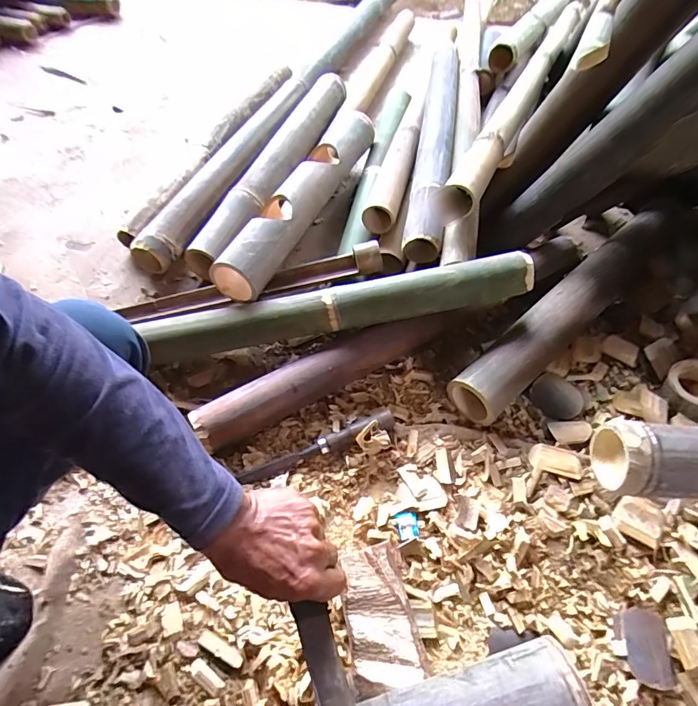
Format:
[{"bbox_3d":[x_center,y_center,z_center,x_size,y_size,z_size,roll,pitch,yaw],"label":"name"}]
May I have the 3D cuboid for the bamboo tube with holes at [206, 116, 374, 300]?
[{"bbox_3d":[-0.070,-0.292,0.753,0.082,0.066,0.496,20,61,12],"label":"bamboo tube with holes"}]

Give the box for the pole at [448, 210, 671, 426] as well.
[{"bbox_3d":[0.358,-0.078,0.687,0.526,0.077,0.080,-37,63,-20],"label":"pole"}]

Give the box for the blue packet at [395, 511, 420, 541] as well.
[{"bbox_3d":[0.073,0.216,0.544,0.026,0.008,0.032,-12,57,-6],"label":"blue packet"}]

